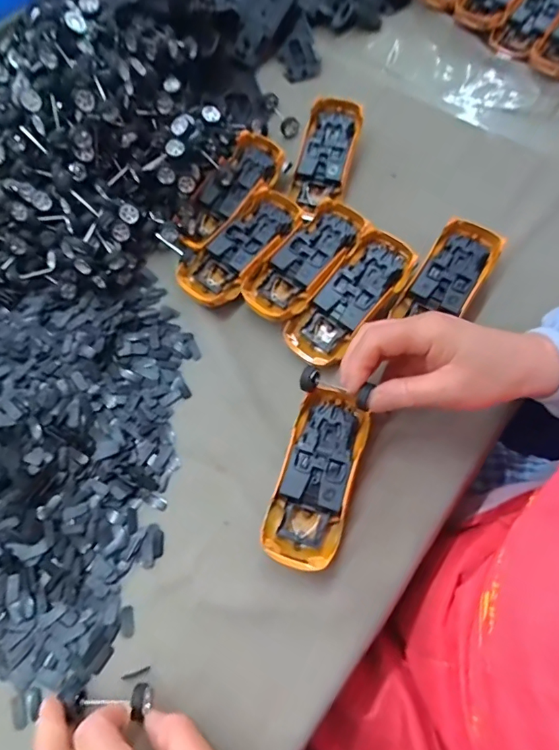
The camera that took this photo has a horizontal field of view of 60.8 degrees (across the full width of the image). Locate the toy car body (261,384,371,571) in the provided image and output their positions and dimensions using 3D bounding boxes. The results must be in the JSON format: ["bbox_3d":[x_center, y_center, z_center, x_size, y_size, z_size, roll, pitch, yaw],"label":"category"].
[{"bbox_3d":[0.028,0.072,0.351,0.053,0.021,0.129,15,69,9],"label":"toy car body"}]

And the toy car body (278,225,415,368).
[{"bbox_3d":[0.061,-0.065,0.414,0.058,0.026,0.128,41,88,17],"label":"toy car body"}]

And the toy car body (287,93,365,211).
[{"bbox_3d":[0.048,-0.222,0.482,0.055,0.040,0.116,16,69,9],"label":"toy car body"}]

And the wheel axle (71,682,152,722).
[{"bbox_3d":[-0.108,0.210,0.305,0.049,0.017,0.018,-3,67,3],"label":"wheel axle"}]

